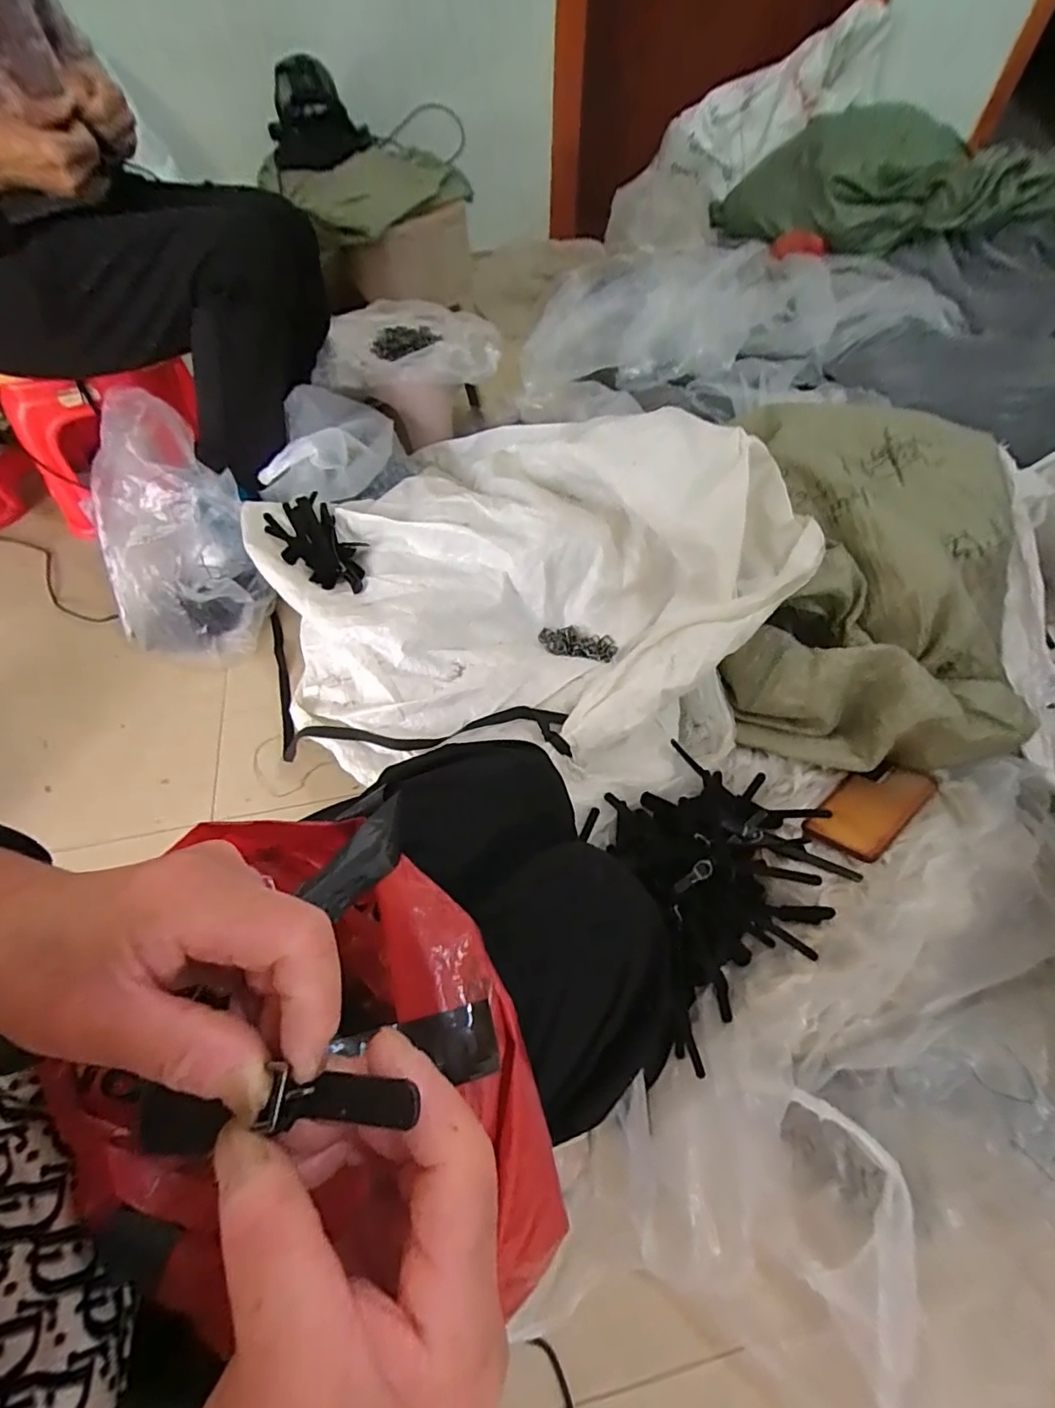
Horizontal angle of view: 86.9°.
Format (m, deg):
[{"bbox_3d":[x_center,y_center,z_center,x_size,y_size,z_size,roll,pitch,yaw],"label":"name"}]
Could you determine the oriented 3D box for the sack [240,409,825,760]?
[{"bbox_3d":[-0.033,-0.187,0.709,0.571,0.192,0.533,-28,61,-17],"label":"sack"}]

